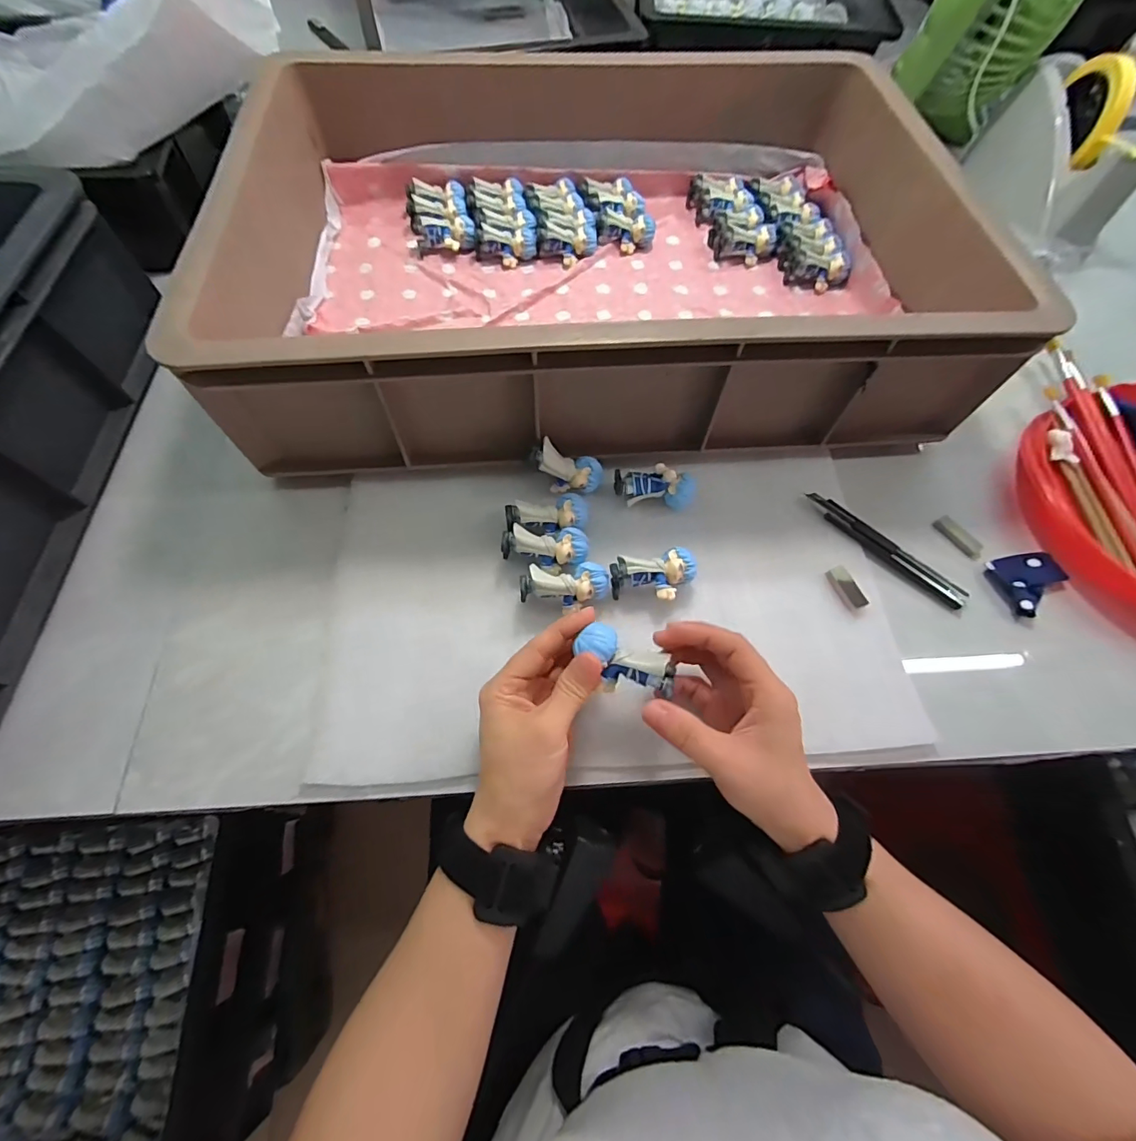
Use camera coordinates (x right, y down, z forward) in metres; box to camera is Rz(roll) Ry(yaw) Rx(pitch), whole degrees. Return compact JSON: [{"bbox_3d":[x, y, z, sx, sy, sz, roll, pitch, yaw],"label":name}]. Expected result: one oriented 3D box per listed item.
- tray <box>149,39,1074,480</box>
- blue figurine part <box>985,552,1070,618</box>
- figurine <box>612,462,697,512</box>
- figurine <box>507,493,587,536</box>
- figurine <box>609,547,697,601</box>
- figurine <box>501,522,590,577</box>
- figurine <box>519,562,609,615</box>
[{"bbox_3d":[0.023,-0.297,0.429,0.573,0.114,0.407,-5,66,-4],"label":"tray"},{"bbox_3d":[0.360,0.005,0.375,0.059,0.010,0.045,-22,68,-11],"label":"blue figurine part"},{"bbox_3d":[0.068,-0.065,0.377,0.063,0.028,0.023,11,66,3],"label":"figurine"},{"bbox_3d":[-0.015,-0.039,0.364,0.060,0.025,0.024,-11,67,-6],"label":"figurine"},{"bbox_3d":[0.062,0.007,0.351,0.060,0.029,0.033,-10,67,-6],"label":"figurine"},{"bbox_3d":[-0.017,-0.014,0.355,0.062,0.030,0.029,0,66,-2],"label":"figurine"},{"bbox_3d":[-0.002,0.013,0.344,0.061,0.032,0.028,-9,67,-6],"label":"figurine"}]

